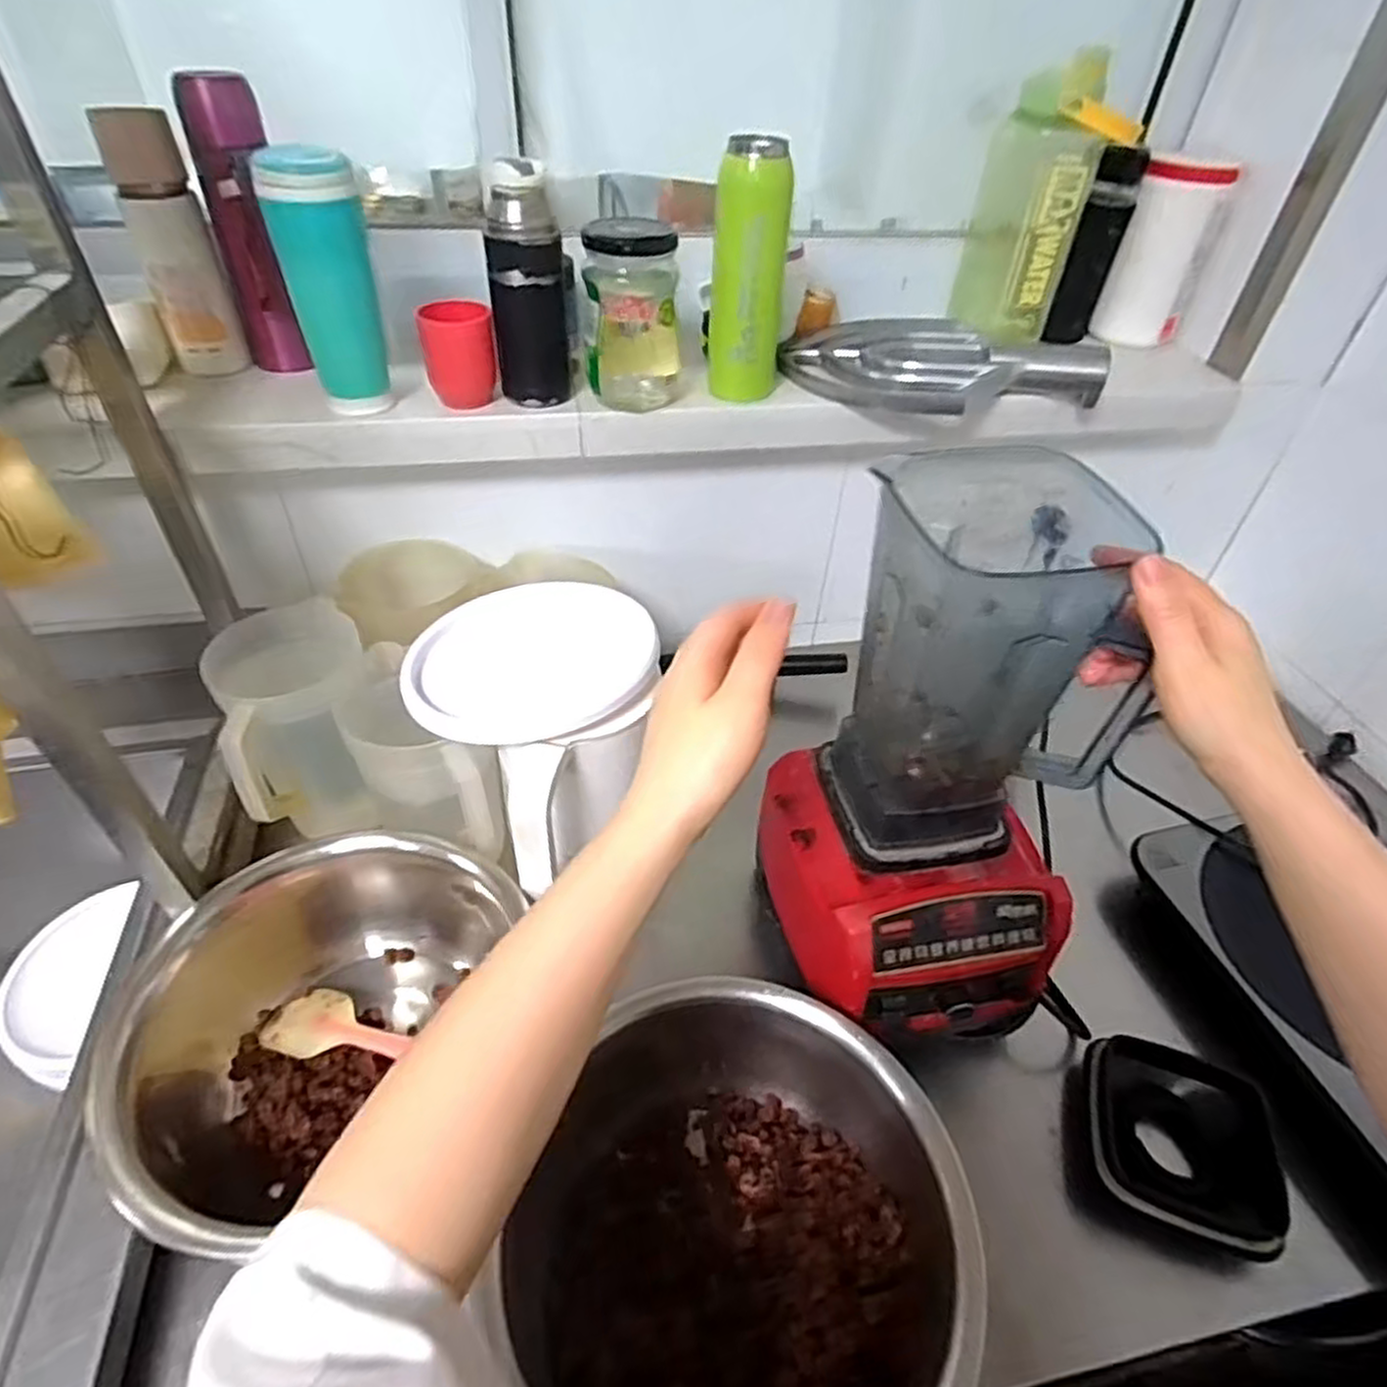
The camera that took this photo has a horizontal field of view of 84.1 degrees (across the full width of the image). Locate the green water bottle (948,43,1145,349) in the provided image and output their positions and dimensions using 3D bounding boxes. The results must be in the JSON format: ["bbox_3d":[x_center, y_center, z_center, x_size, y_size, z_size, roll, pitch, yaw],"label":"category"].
[{"bbox_3d":[0.375,-0.515,0.833,0.123,0.245,0.081,2,43,-1],"label":"green water bottle"}]

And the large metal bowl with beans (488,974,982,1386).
[{"bbox_3d":[0.027,0.346,0.499,0.265,0.118,0.271,2,43,-2],"label":"large metal bowl with beans"}]

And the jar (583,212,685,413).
[{"bbox_3d":[-0.054,-0.348,0.715,0.082,0.158,0.074,3,43,-1],"label":"jar"}]

